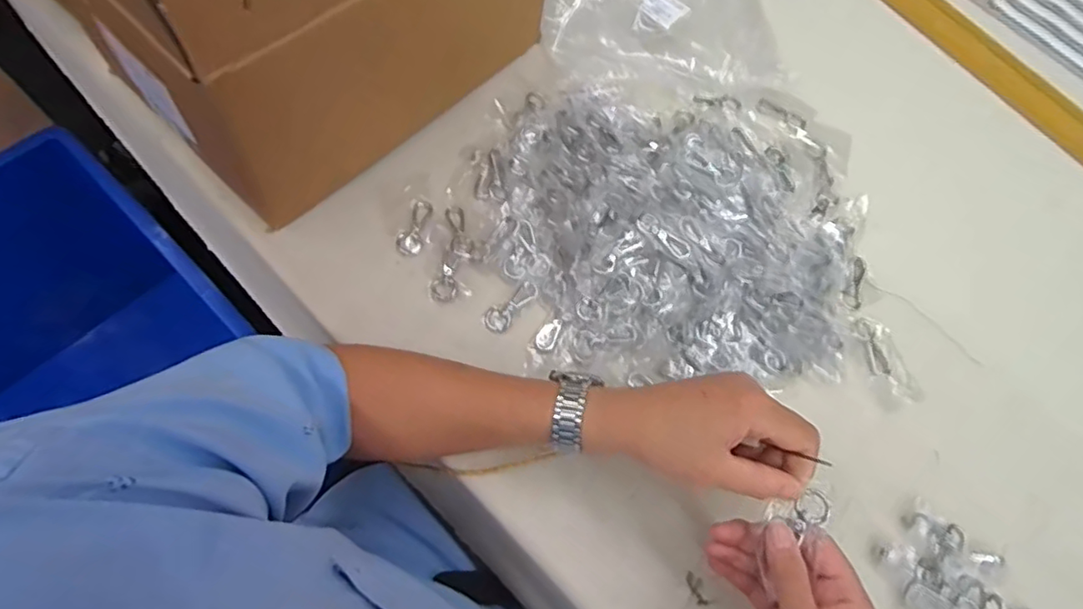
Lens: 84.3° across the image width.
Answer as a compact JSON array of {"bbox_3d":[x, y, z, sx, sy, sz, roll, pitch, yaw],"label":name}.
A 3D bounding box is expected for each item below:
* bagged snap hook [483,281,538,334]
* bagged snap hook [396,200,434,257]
[{"bbox_3d":[-0.029,0.001,0.551,0.024,0.004,0.058,41,70,10],"label":"bagged snap hook"},{"bbox_3d":[-0.120,-0.074,0.572,0.023,0.004,0.058,21,68,2],"label":"bagged snap hook"}]

